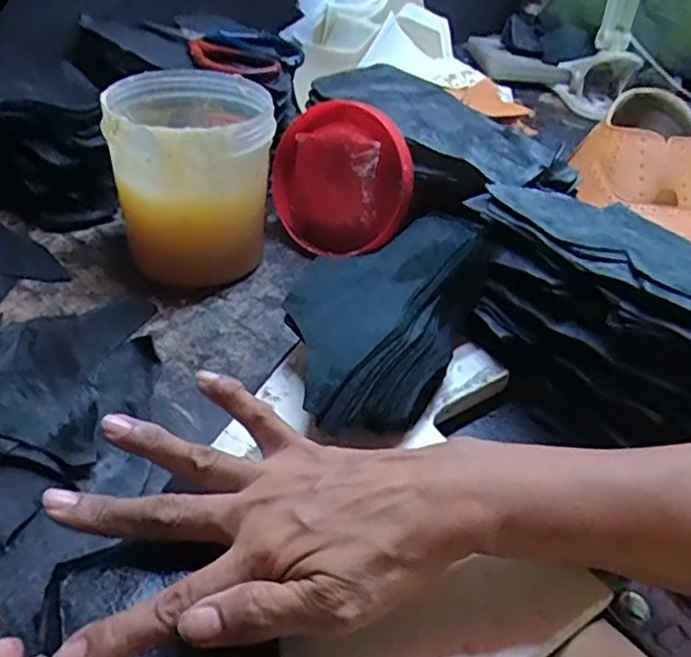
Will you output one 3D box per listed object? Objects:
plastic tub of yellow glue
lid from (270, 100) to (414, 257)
[{"bbox_3d":[-0.115,-0.114,0.516,0.110,0.133,0.115,3,38,-4],"label":"plastic tub of yellow glue"},{"bbox_3d":[-0.006,-0.117,0.534,0.117,0.119,0.015,35,29,19],"label":"lid"}]

